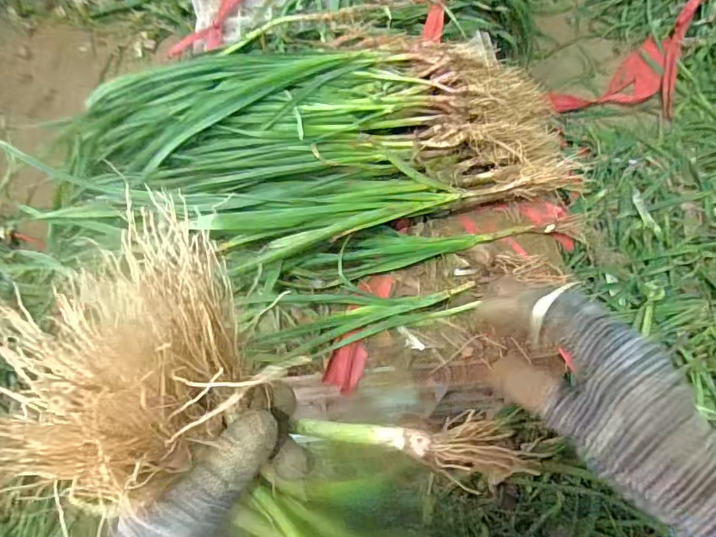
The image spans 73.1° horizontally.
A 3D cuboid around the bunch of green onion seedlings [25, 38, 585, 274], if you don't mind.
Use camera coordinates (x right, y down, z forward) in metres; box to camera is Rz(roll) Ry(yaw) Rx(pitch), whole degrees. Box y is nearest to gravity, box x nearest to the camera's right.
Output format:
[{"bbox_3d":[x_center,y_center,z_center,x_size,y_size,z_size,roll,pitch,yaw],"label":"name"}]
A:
[{"bbox_3d":[-0.045,-0.117,0.519,0.542,0.077,0.261,-3,63,-1],"label":"bunch of green onion seedlings"}]

